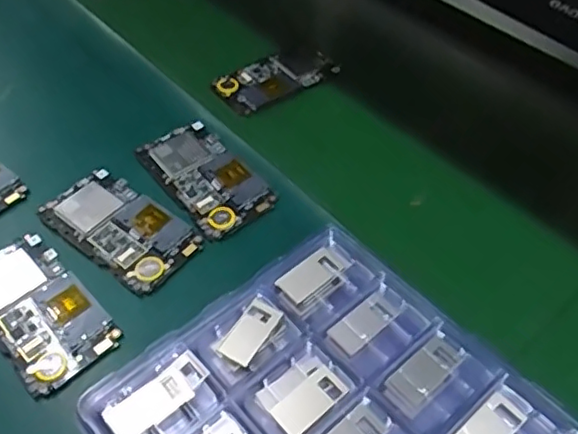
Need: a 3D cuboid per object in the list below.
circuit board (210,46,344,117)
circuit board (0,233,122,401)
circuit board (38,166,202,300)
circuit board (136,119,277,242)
[{"bbox_3d":[-0.010,-0.144,0.613,0.126,0.010,0.062,-28,55,-24],"label":"circuit board"},{"bbox_3d":[-0.178,0.063,0.424,0.066,0.004,0.126,-35,58,-28],"label":"circuit board"},{"bbox_3d":[-0.131,0.007,0.470,0.125,0.005,0.067,32,55,24],"label":"circuit board"},{"bbox_3d":[-0.070,-0.035,0.505,0.067,0.007,0.123,-30,56,-25],"label":"circuit board"}]

